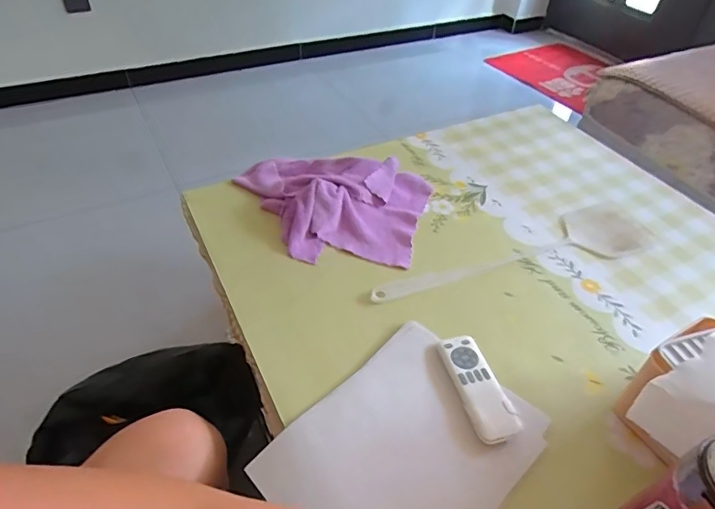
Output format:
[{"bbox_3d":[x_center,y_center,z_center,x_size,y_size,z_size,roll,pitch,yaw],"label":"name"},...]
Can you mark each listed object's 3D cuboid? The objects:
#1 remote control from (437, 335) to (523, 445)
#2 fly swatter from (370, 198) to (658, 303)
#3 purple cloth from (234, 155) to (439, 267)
[{"bbox_3d":[0.130,0.143,0.527,0.049,0.012,0.123,-9,45,-13],"label":"remote control"},{"bbox_3d":[0.233,-0.007,0.696,0.455,0.018,0.107,-11,45,-19],"label":"fly swatter"},{"bbox_3d":[-0.038,-0.083,0.728,0.304,0.045,0.209,5,42,-3],"label":"purple cloth"}]

